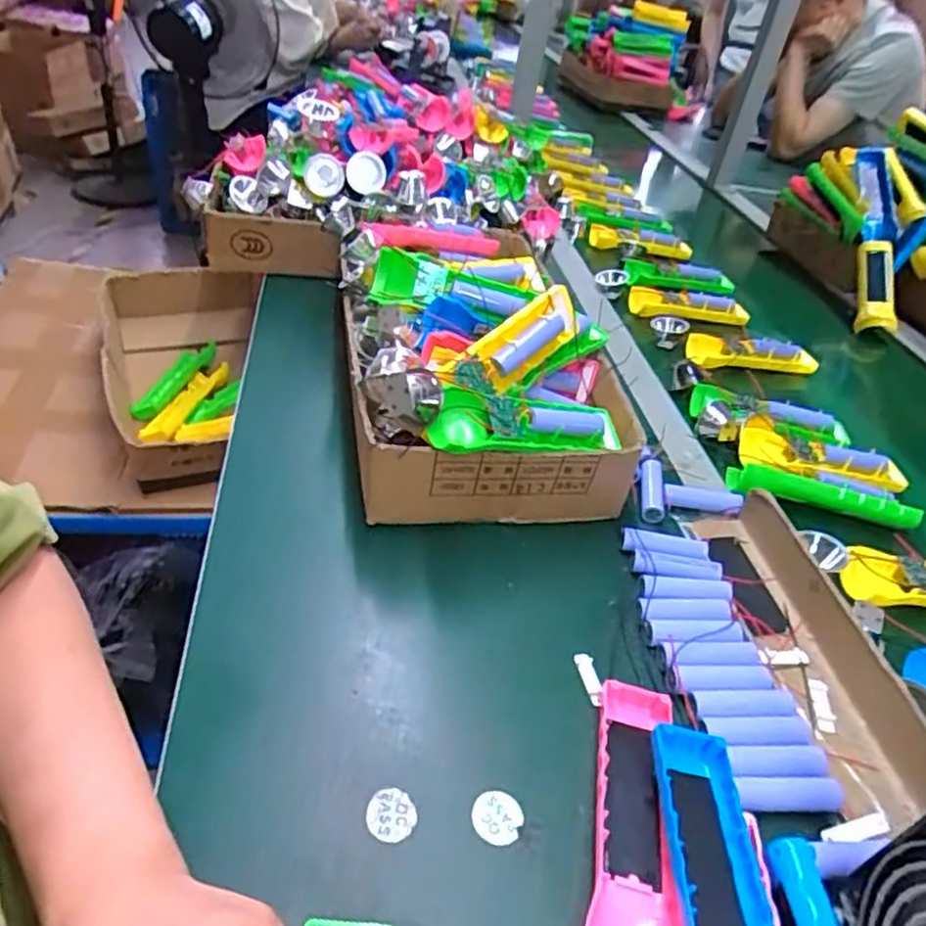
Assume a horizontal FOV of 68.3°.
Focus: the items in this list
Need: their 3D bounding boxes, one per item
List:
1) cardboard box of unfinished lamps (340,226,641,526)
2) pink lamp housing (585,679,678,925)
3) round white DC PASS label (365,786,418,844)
[{"bbox_3d":[0.017,-0.081,0.592,0.213,0.152,0.261,-2,39,-10],"label":"cardboard box of unfinished lamps"},{"bbox_3d":[0.090,0.189,0.364,0.047,0.022,0.156,10,39,5],"label":"pink lamp housing"},{"bbox_3d":[-0.038,0.186,0.362,0.026,0.004,0.026,4,39,-3],"label":"round white DC PASS label"}]

